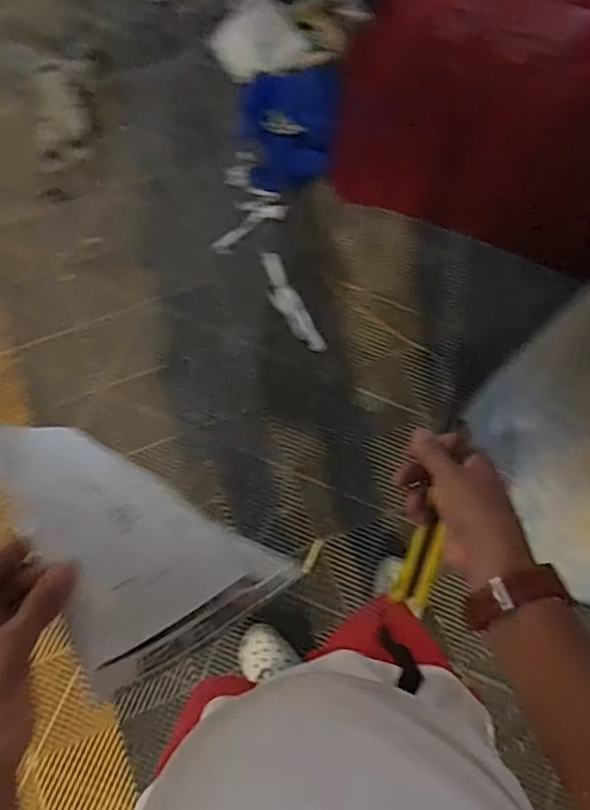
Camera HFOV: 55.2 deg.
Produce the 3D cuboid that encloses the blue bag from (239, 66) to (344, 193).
[{"bbox_3d":[-0.020,-0.828,1.694,0.307,0.094,0.352,5,74,0],"label":"blue bag"}]

